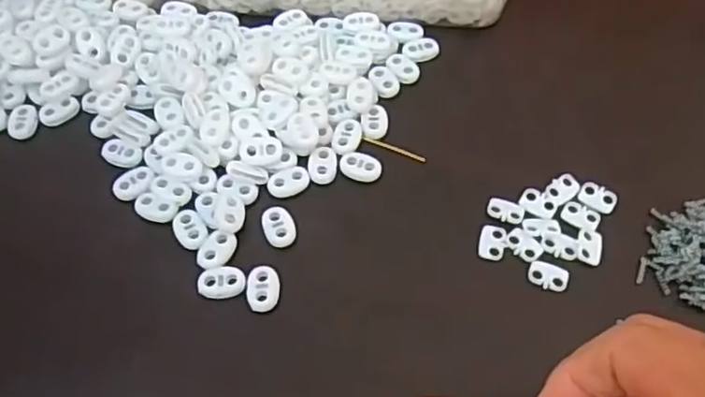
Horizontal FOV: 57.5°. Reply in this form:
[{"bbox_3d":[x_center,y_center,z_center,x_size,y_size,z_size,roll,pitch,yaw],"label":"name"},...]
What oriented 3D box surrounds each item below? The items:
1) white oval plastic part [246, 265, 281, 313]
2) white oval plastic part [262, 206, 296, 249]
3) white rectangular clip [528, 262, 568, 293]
[{"bbox_3d":[-0.043,0.043,0.308,0.016,0.004,0.023,1,58,2],"label":"white oval plastic part"},{"bbox_3d":[-0.037,0.014,0.326,0.016,0.004,0.023,-20,60,-11],"label":"white oval plastic part"},{"bbox_3d":[0.096,0.037,0.313,0.019,0.004,0.013,20,60,13],"label":"white rectangular clip"}]

